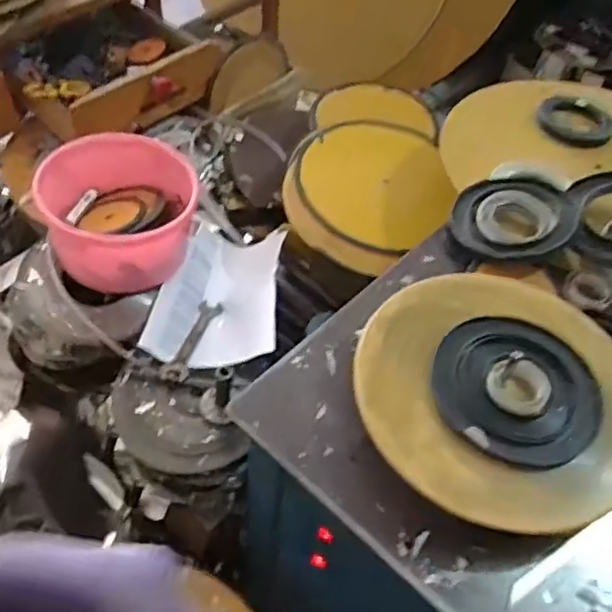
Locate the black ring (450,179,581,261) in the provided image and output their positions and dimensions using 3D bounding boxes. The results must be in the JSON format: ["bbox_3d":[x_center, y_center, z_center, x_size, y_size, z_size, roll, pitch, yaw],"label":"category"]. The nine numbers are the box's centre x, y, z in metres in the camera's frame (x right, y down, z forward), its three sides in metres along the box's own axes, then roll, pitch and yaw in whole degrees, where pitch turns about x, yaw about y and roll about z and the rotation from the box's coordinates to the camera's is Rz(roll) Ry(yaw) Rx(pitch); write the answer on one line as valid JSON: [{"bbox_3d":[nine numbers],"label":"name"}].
[{"bbox_3d":[0.272,-0.115,0.836,0.151,0.046,0.149,3,51,-4],"label":"black ring"}]

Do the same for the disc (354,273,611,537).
[{"bbox_3d":[0.187,0.085,0.614,0.283,0.059,0.223,25,52,14],"label":"disc"}]

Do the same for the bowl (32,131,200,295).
[{"bbox_3d":[-0.267,-0.135,0.936,0.207,0.139,0.193,3,51,-4],"label":"bowl"}]

